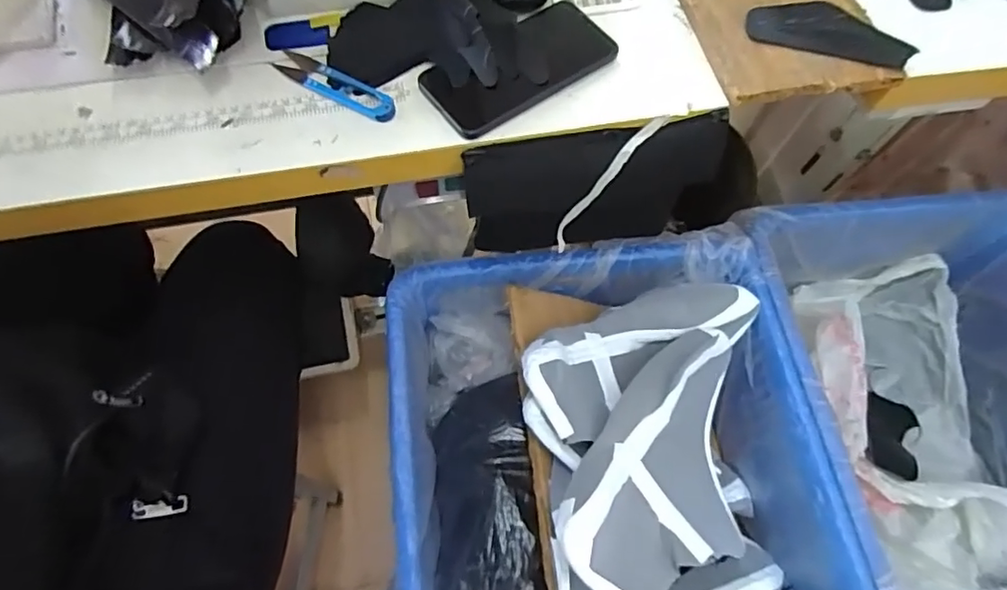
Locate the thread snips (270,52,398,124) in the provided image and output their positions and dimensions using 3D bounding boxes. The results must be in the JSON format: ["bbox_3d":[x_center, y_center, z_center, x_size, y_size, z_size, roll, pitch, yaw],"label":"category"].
[{"bbox_3d":[-0.137,-0.174,0.457,0.113,0.009,0.024,28,67,10],"label":"thread snips"}]

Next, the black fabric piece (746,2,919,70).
[{"bbox_3d":[0.286,-0.234,0.495,0.134,0.005,0.059,15,70,7],"label":"black fabric piece"}]

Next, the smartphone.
[{"bbox_3d":[0.014,-0.192,0.468,0.160,0.010,0.077,-34,71,-17],"label":"smartphone"}]

